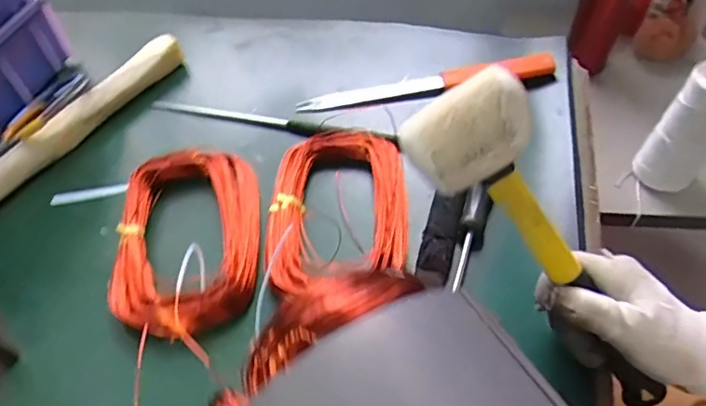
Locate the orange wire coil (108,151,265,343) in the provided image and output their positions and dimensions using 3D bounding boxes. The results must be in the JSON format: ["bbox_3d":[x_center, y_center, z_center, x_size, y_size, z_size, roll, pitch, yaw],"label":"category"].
[{"bbox_3d":[-0.139,0.028,0.455,0.118,0.032,0.174,-7,53,-1],"label":"orange wire coil"}]

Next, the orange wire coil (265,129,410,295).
[{"bbox_3d":[-0.014,-0.005,0.459,0.120,0.024,0.161,-2,53,2],"label":"orange wire coil"}]

